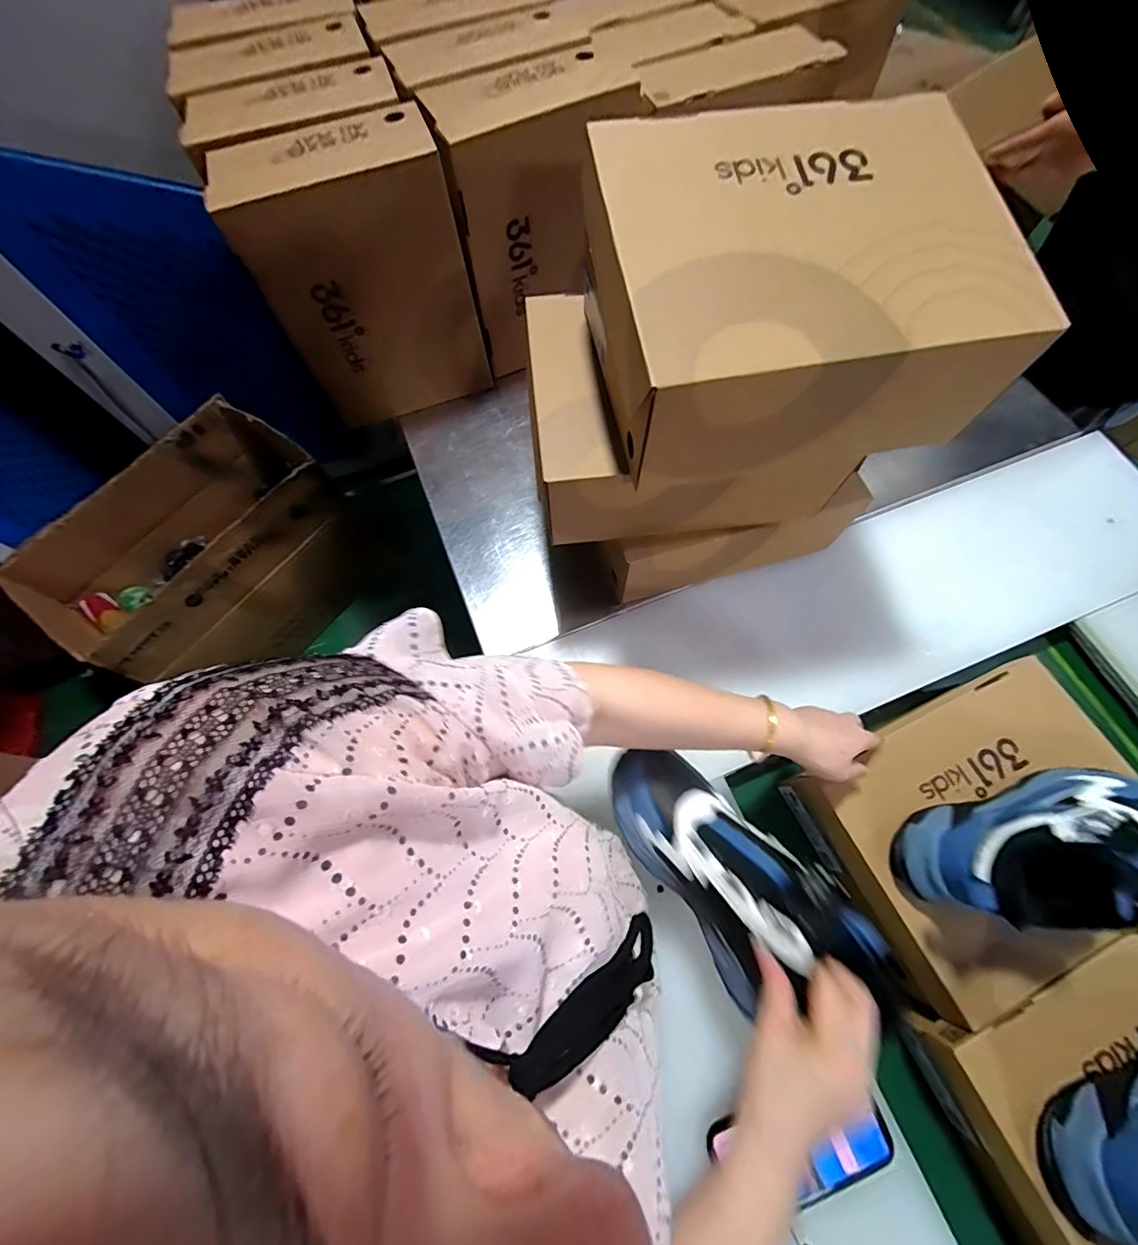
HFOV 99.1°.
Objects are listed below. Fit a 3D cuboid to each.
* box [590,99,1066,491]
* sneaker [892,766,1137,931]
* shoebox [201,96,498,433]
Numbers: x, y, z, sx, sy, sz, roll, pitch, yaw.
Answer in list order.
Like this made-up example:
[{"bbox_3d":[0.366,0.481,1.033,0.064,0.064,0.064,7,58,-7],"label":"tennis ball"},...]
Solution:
[{"bbox_3d":[0.183,-0.283,0.424,0.301,0.144,0.245,-10,71,-1],"label":"box"},{"bbox_3d":[0.449,0.197,0.435,0.251,0.143,0.093,-13,71,-2],"label":"sneaker"},{"bbox_3d":[-0.266,-0.453,0.674,0.250,0.315,0.123,-21,71,-5],"label":"shoebox"}]

